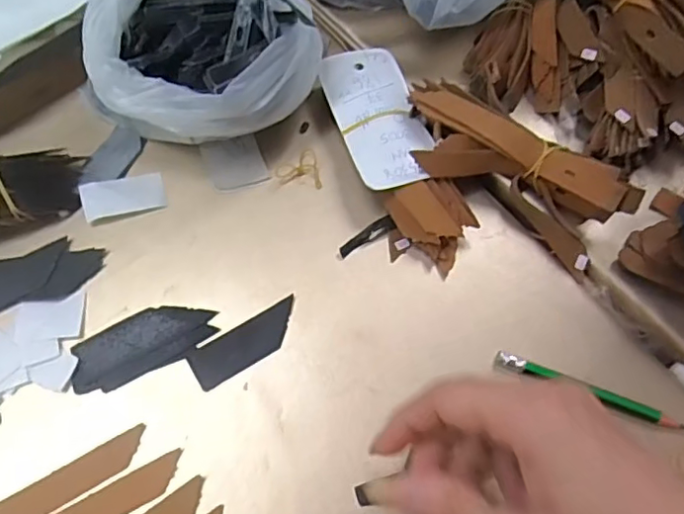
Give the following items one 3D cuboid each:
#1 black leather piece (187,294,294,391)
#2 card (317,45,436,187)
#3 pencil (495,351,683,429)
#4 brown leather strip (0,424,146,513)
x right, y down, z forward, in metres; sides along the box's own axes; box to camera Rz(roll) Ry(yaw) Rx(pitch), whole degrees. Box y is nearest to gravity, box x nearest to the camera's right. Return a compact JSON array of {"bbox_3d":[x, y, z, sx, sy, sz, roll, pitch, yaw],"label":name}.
[{"bbox_3d":[-0.051,0.047,0.327,0.063,0.004,0.023,-30,72,-14],"label":"black leather piece"},{"bbox_3d":[0.023,-0.087,0.366,0.052,0.006,0.102,-16,66,-12],"label":"card"},{"bbox_3d":[0.134,0.072,0.322,0.104,0.007,0.009,20,68,5],"label":"pencil"},{"bbox_3d":[-0.155,0.121,0.290,0.125,0.004,0.017,-28,71,-14],"label":"brown leather strip"}]

